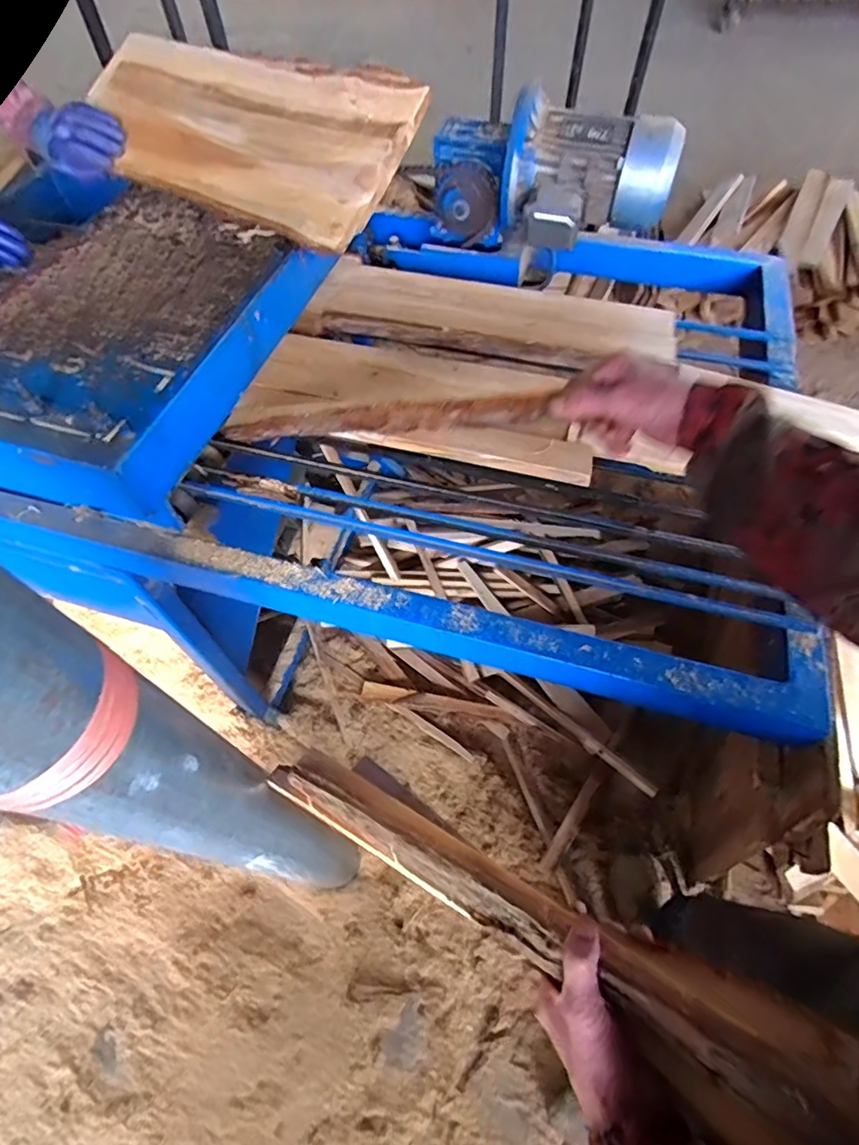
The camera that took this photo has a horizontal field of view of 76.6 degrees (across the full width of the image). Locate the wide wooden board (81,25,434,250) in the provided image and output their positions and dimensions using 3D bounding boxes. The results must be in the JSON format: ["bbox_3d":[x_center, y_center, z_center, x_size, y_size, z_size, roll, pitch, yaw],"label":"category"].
[{"bbox_3d":[-0.292,-0.644,0.784,0.535,0.031,0.269,23,82,14],"label":"wide wooden board"}]

